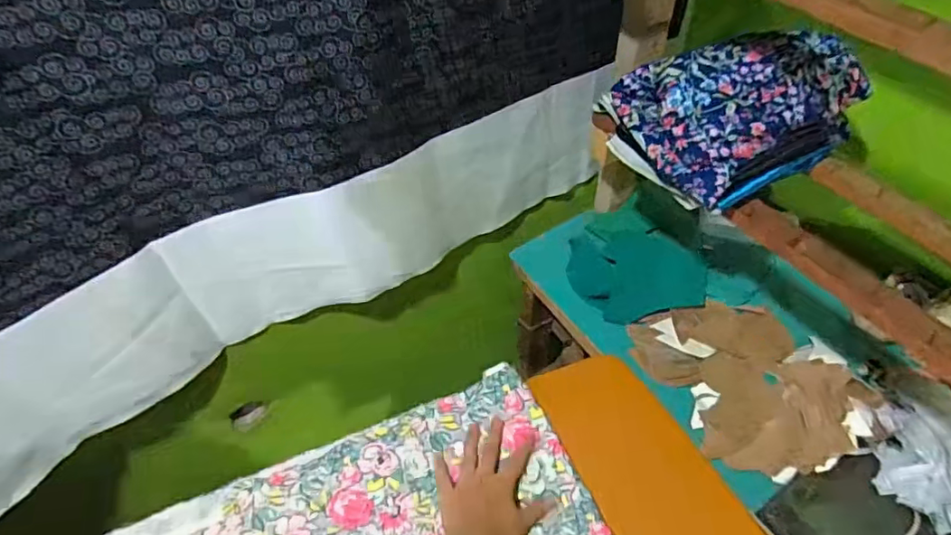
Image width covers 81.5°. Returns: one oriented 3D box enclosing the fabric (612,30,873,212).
[{"bbox_3d":[0.314,-0.198,0.658,0.257,0.105,0.197,-20,52,-14],"label":"fabric"}]

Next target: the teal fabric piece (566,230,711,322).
[{"bbox_3d":[0.254,0.002,0.887,0.187,0.045,0.176,-1,50,1],"label":"teal fabric piece"}]

